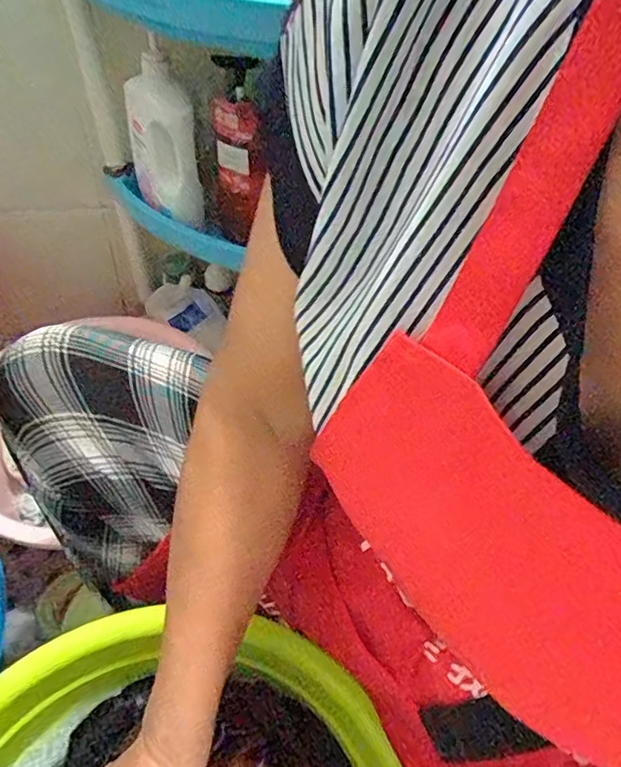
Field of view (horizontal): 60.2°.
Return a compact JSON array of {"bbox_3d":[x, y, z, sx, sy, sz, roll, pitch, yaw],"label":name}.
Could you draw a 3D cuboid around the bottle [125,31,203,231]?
[{"bbox_3d":[-0.190,-0.310,0.695,0.084,0.202,0.060,-8,51,-13],"label":"bottle"}]

